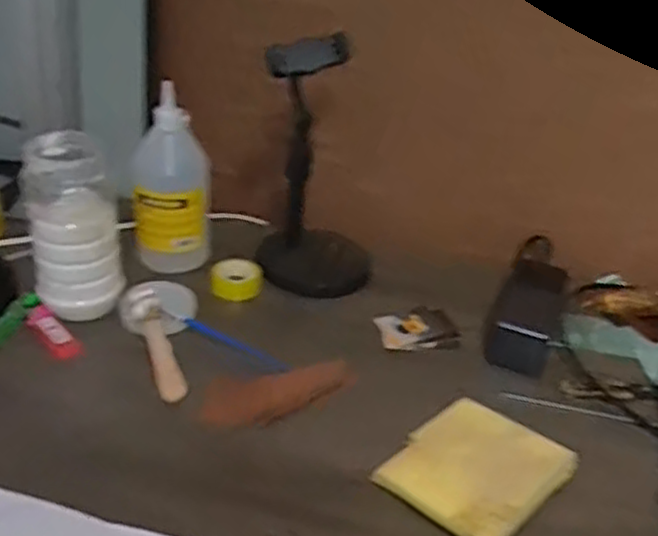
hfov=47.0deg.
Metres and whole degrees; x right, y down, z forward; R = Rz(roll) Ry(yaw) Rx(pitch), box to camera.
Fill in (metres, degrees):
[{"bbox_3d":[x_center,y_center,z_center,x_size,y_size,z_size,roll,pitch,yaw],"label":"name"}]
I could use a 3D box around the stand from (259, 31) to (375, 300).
[{"bbox_3d":[-0.006,-0.100,0.762,0.118,0.247,0.095,6,34,0],"label":"stand"}]

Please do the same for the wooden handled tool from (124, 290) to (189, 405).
[{"bbox_3d":[-0.159,0.065,0.694,0.029,0.025,0.141,-12,38,-25],"label":"wooden handled tool"}]

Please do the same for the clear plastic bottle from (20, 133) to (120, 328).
[{"bbox_3d":[-0.238,-0.040,0.708,0.077,0.169,0.077,-4,31,-14],"label":"clear plastic bottle"}]

